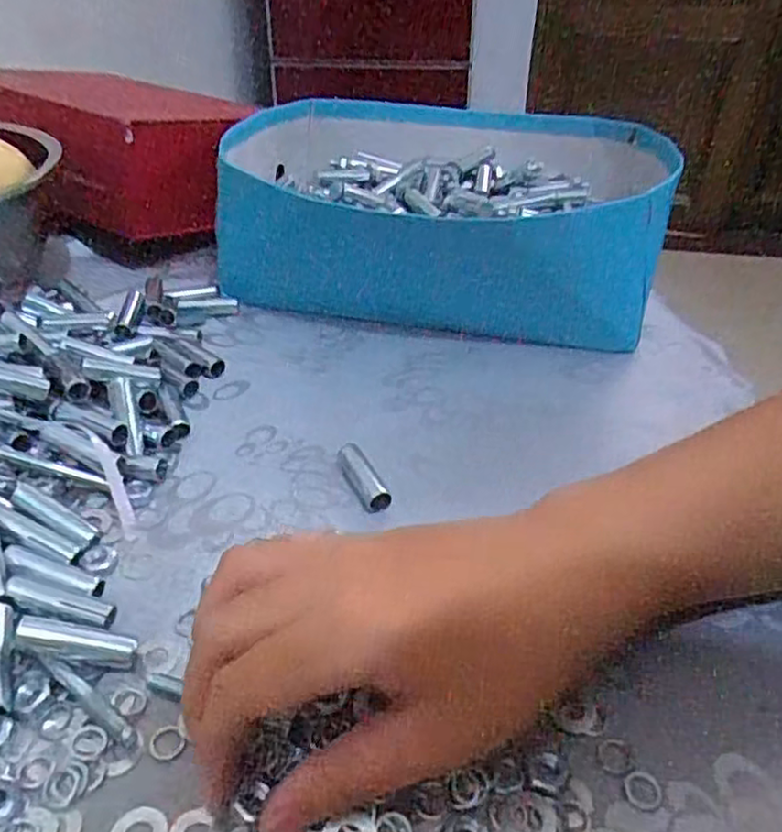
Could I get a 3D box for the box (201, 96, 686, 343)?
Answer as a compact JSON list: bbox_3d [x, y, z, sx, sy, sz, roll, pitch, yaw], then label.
[{"bbox_3d":[0.029,-0.157,0.521,0.296,0.099,0.218,7,35,9],"label":"box"}]

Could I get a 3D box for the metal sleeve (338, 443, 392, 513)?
[{"bbox_3d":[-0.013,0.029,0.330,0.015,0.010,0.041,-15,38,-22],"label":"metal sleeve"}]

